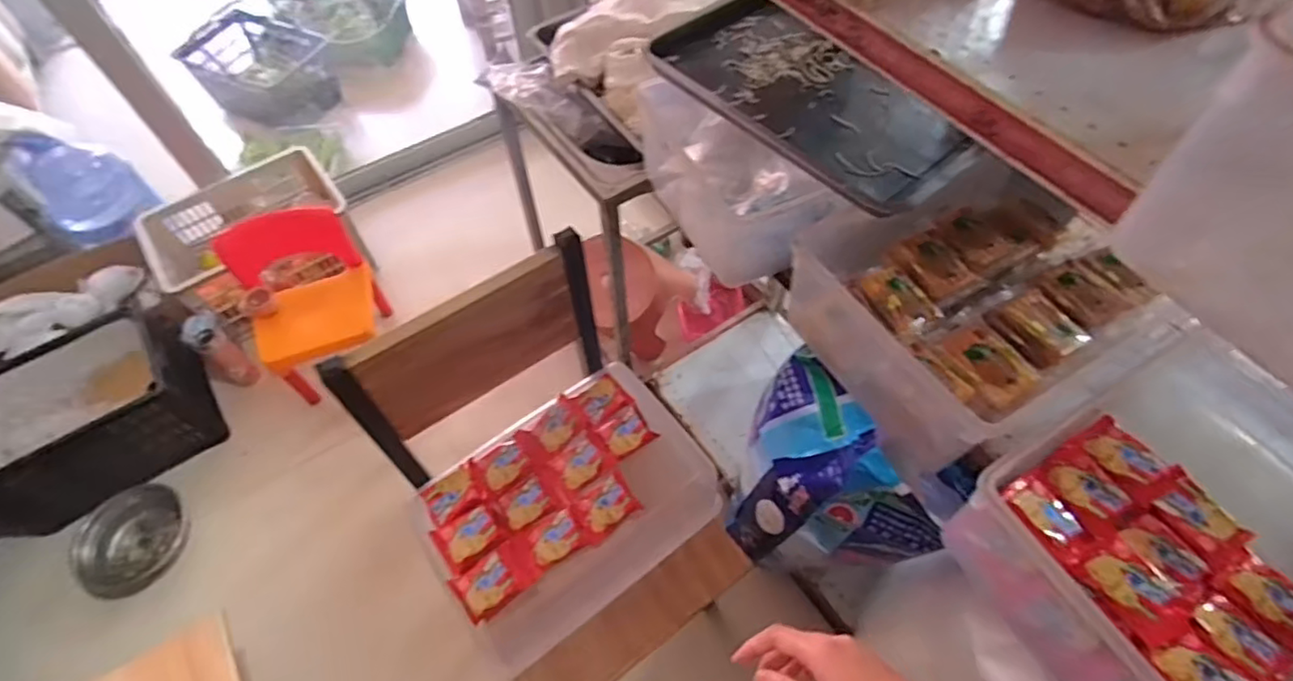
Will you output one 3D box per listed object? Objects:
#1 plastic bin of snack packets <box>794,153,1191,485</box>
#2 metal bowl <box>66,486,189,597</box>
[{"bbox_3d":[0.380,-0.053,0.732,0.364,0.147,0.285,-26,60,-15],"label":"plastic bin of snack packets"},{"bbox_3d":[-1.116,0.433,1.347,0.186,0.077,0.202,-1,57,1],"label":"metal bowl"}]

